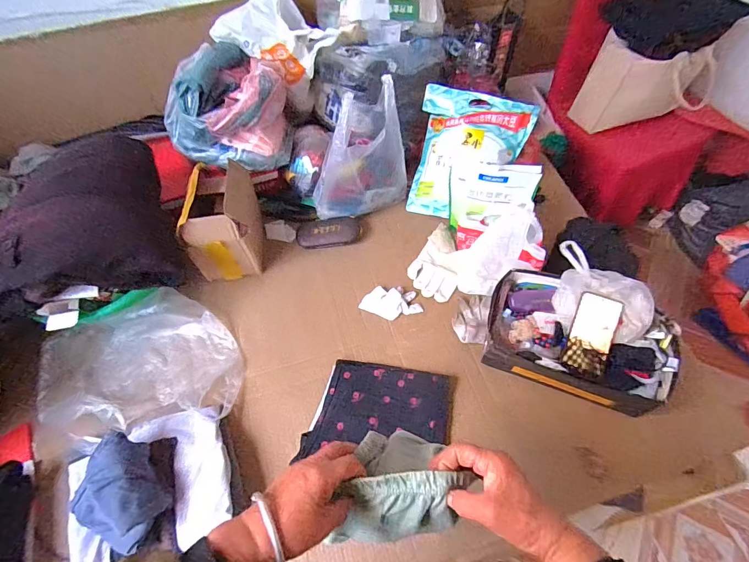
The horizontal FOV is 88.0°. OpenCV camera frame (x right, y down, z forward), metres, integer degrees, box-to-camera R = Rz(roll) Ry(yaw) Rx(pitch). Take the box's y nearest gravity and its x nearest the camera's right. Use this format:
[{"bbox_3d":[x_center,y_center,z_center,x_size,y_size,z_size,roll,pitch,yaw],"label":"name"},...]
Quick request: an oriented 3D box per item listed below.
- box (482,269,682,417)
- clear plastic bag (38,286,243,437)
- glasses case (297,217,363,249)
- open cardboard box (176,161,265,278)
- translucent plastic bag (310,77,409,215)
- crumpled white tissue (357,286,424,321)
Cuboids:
[{"bbox_3d":[0.417,0.106,0.801,0.349,0.139,0.231,19,61,14],"label":"box"},{"bbox_3d":[-0.515,0.184,0.878,0.409,0.106,0.307,-11,59,-3],"label":"clear plastic bag"},{"bbox_3d":[-0.122,-0.133,1.044,0.168,0.035,0.076,-6,58,-1],"label":"glasses case"},{"bbox_3d":[-0.363,-0.149,0.954,0.133,0.205,0.219,-4,58,0],"label":"open cardboard box"},{"bbox_3d":[-0.044,-0.302,0.985,0.254,0.312,0.119,-22,60,-10],"label":"translucent plastic bag"},{"bbox_3d":[0.040,0.050,0.937,0.144,0.027,0.077,1,59,4],"label":"crumpled white tissue"}]

